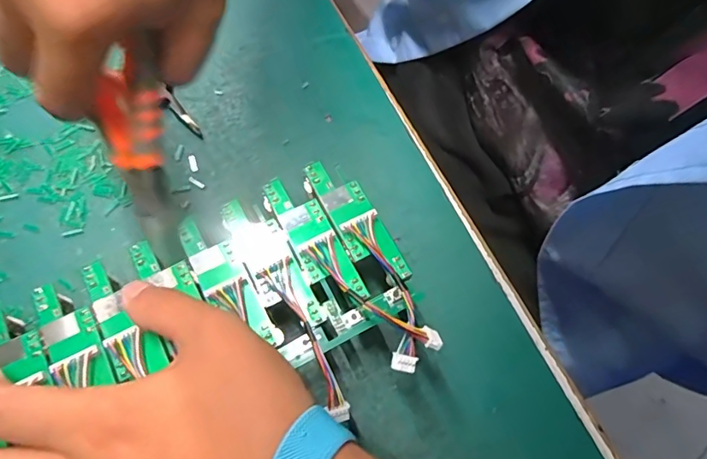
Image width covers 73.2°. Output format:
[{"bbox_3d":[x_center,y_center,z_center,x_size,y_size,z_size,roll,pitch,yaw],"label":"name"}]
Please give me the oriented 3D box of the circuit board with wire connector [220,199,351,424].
[{"bbox_3d":[-0.033,0.034,0.241,0.025,0.015,0.124,-28,72,-10],"label":"circuit board with wire connector"}]

